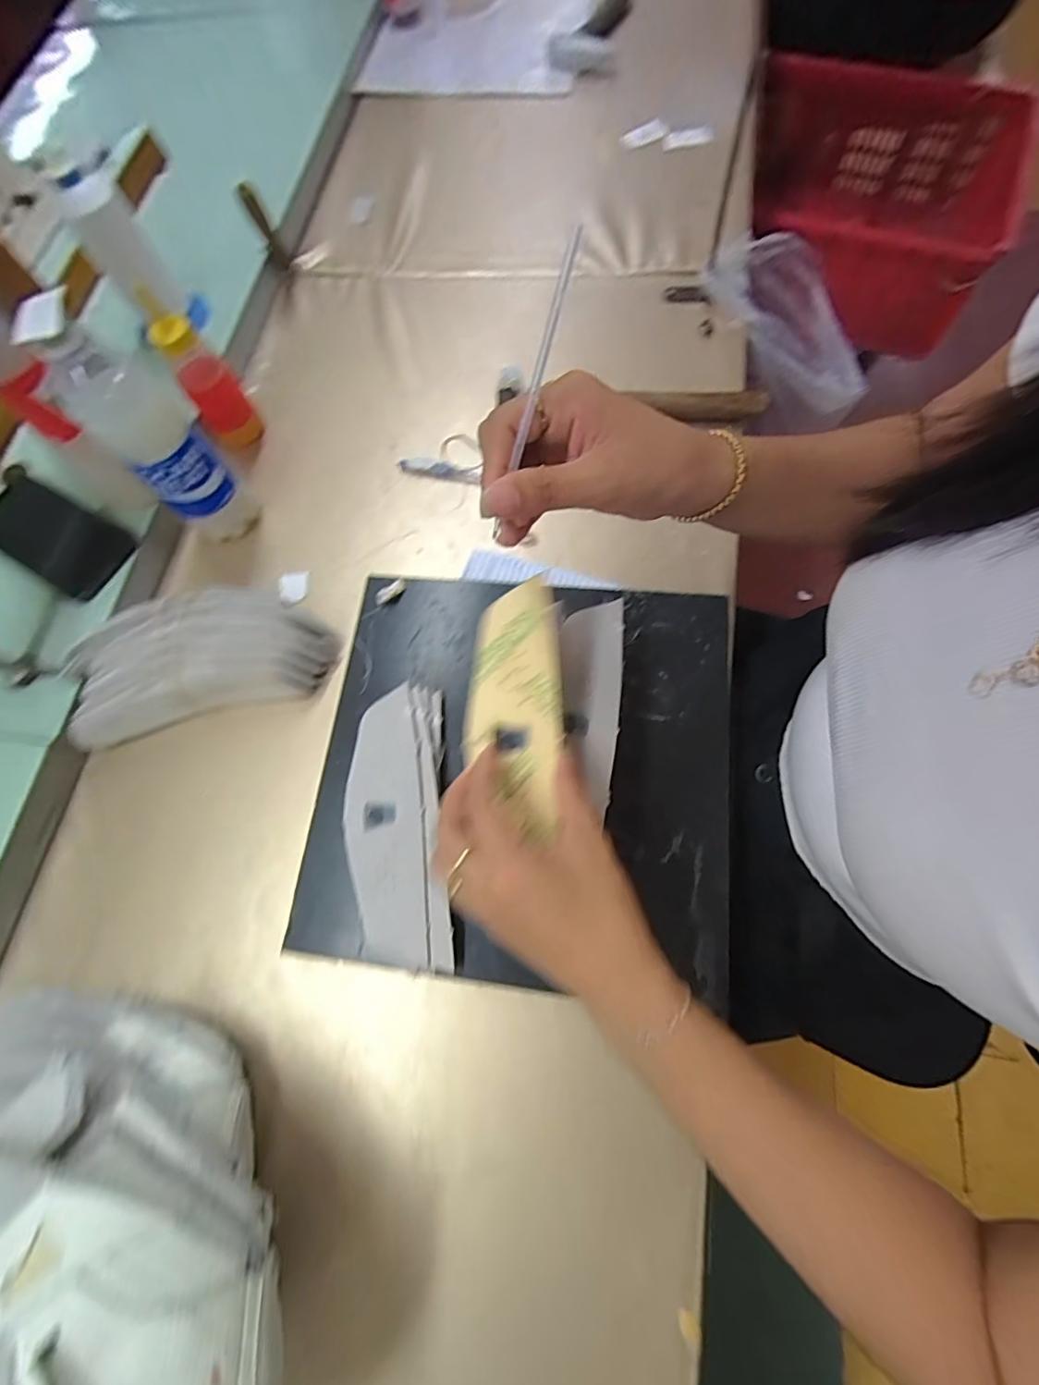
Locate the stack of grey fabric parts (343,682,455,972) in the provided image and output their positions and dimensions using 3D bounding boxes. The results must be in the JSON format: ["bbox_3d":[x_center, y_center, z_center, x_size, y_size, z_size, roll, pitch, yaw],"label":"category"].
[{"bbox_3d":[-0.087,0.090,0.379,0.067,0.017,0.193,-7,71,3],"label":"stack of grey fabric parts"}]

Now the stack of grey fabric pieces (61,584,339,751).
[{"bbox_3d":[-0.266,-0.028,0.445,0.212,0.054,0.095,-13,72,-1],"label":"stack of grey fabric pieces"}]

